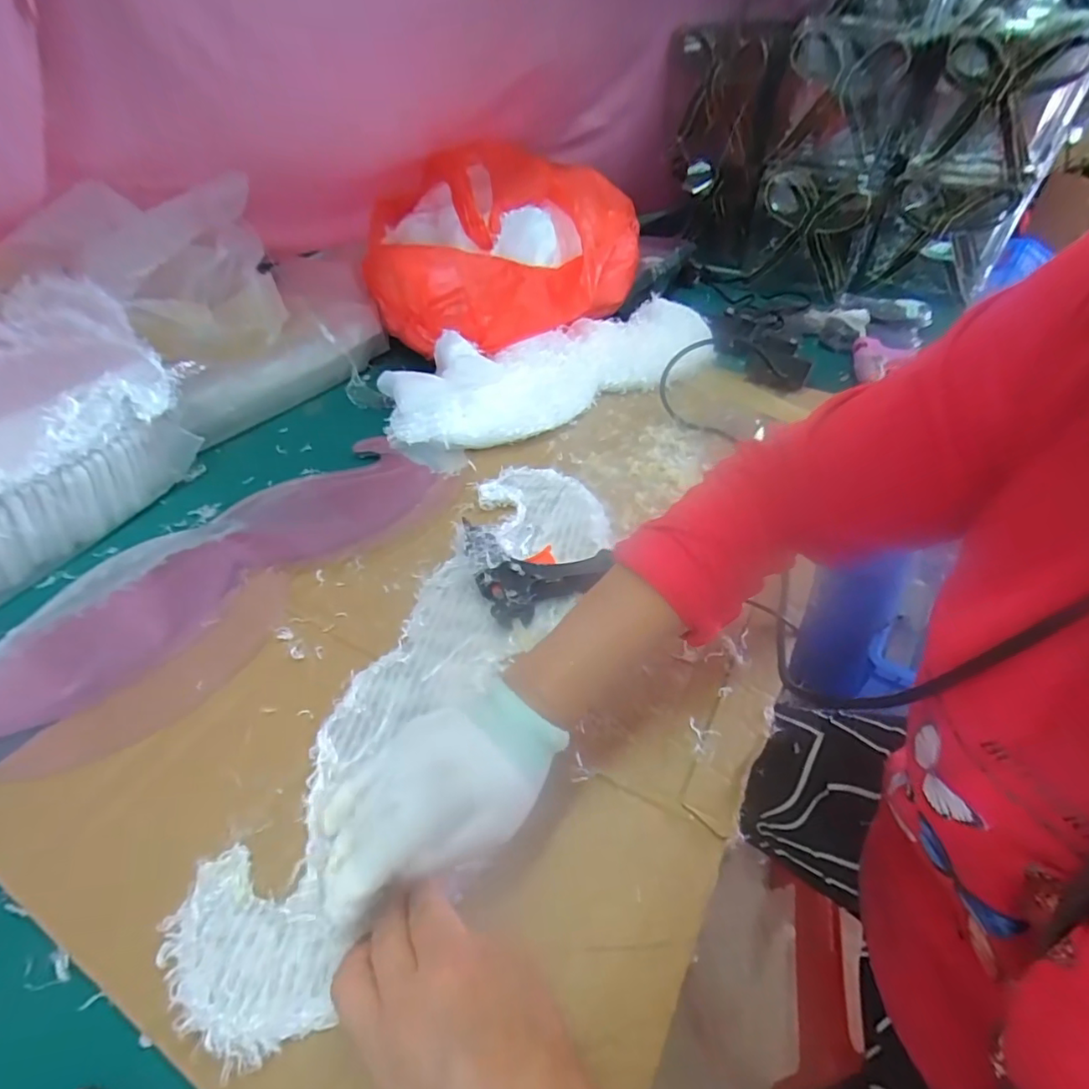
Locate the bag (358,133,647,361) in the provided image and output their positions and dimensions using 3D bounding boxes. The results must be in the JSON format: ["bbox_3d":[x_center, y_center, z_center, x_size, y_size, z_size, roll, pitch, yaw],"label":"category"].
[{"bbox_3d":[-0.057,-0.409,0.767,0.343,0.148,0.404,-8,44,-8],"label":"bag"}]

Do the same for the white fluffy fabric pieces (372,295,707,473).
[{"bbox_3d":[0.028,-0.222,0.687,0.463,0.052,0.175,-25,49,-24],"label":"white fluffy fabric pieces"}]

